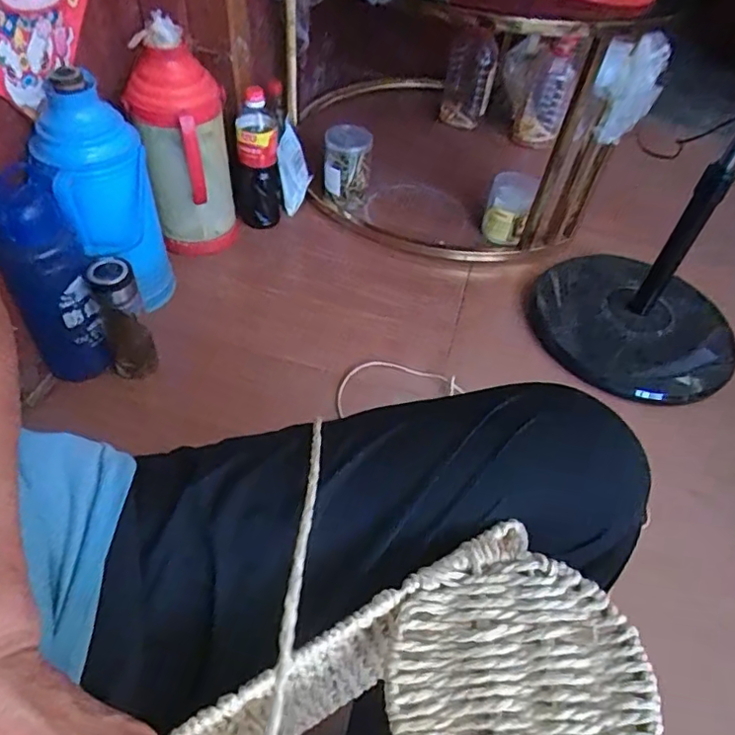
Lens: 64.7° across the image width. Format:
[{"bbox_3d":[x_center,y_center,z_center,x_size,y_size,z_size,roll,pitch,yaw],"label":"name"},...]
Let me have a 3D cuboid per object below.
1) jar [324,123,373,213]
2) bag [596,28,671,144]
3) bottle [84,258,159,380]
[{"bbox_3d":[-0.039,-0.427,1.240,0.106,0.143,0.087,-25,55,-25],"label":"jar"},{"bbox_3d":[0.458,-0.490,1.032,0.108,0.163,0.108,23,50,14],"label":"bag"},{"bbox_3d":[-0.366,-0.065,0.872,0.068,0.205,0.052,-20,53,-21],"label":"bottle"}]

